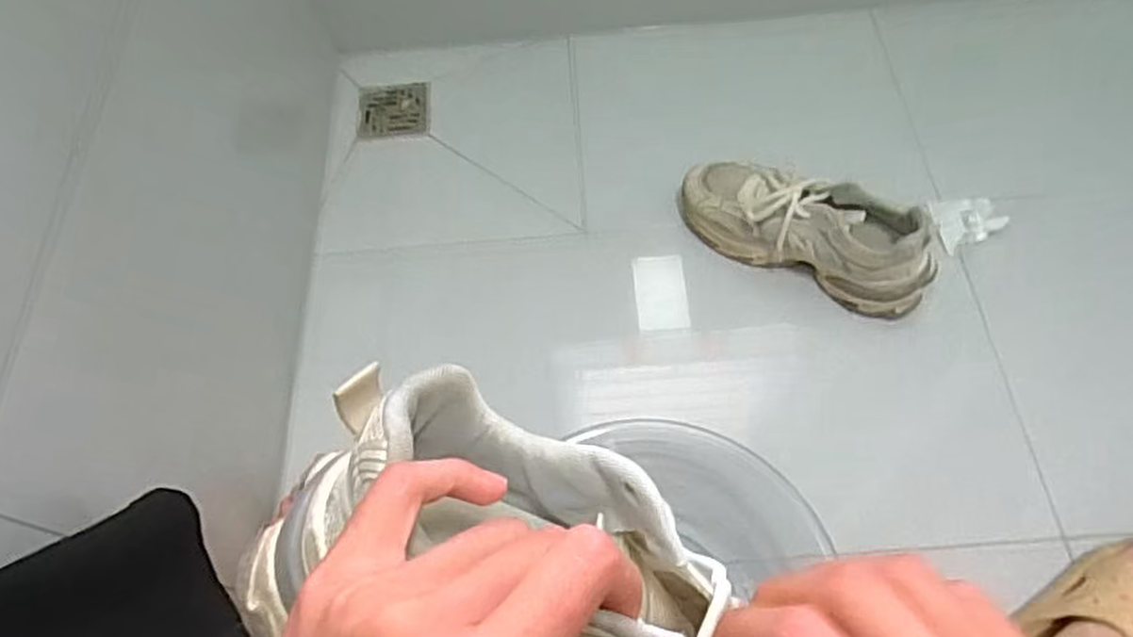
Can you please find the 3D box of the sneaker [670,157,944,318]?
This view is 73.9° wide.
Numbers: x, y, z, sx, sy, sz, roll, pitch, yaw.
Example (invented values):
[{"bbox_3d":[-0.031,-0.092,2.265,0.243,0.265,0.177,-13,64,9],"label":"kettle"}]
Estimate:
[{"bbox_3d":[0.268,-0.105,0.852,0.295,0.101,0.095,24,66,14],"label":"sneaker"}]

